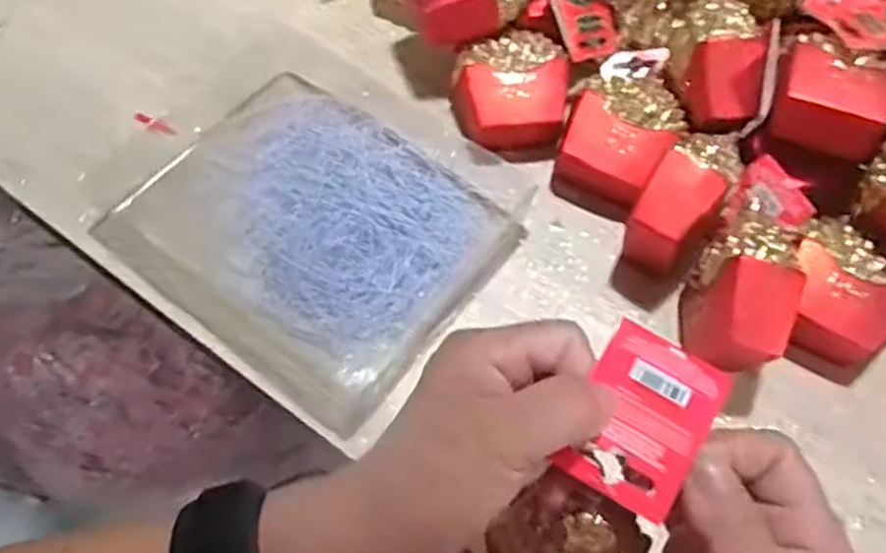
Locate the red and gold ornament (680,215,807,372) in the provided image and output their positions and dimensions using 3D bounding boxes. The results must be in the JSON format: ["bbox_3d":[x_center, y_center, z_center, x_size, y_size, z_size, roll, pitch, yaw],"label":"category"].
[{"bbox_3d":[0.154,0.014,0.404,0.043,0.040,0.074,10,102,-5],"label":"red and gold ornament"}]

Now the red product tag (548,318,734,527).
[{"bbox_3d":[0.071,0.051,0.281,0.044,0.004,0.060,29,77,13],"label":"red product tag"}]

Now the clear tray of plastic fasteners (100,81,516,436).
[{"bbox_3d":[-0.079,-0.031,0.467,0.208,0.020,0.164,36,65,16],"label":"clear tray of plastic fasteners"}]

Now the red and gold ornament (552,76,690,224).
[{"bbox_3d":[0.108,-0.083,0.487,0.064,0.050,0.072,23,62,10],"label":"red and gold ornament"}]

